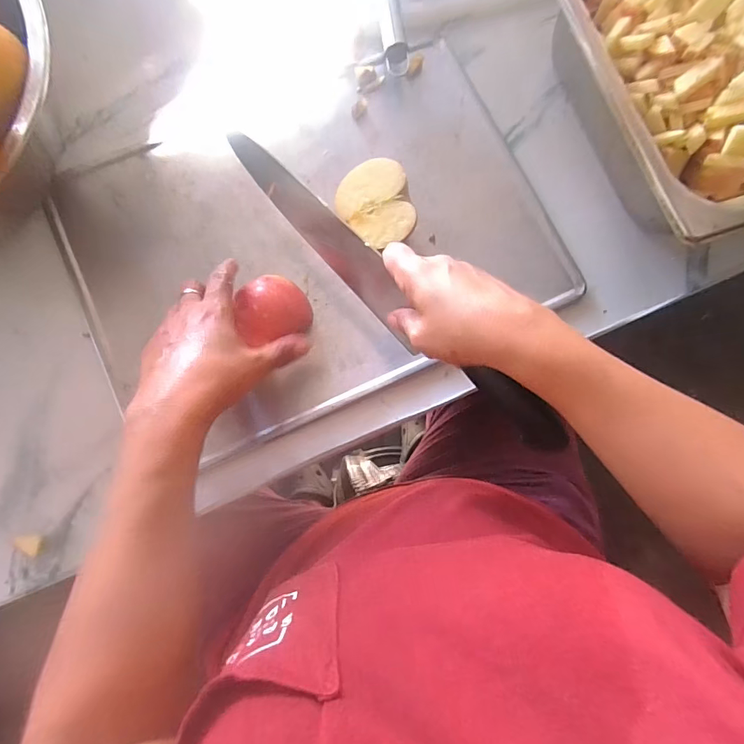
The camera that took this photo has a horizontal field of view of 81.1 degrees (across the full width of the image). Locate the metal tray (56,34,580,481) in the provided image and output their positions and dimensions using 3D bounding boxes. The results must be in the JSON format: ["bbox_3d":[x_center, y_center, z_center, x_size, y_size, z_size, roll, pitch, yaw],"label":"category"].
[{"bbox_3d":[-0.054,-0.132,0.433,0.444,0.022,0.316,-24,83,-6],"label":"metal tray"}]

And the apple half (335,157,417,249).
[{"bbox_3d":[0.007,-0.155,0.419,0.070,0.035,0.077,-1,85,18],"label":"apple half"}]

